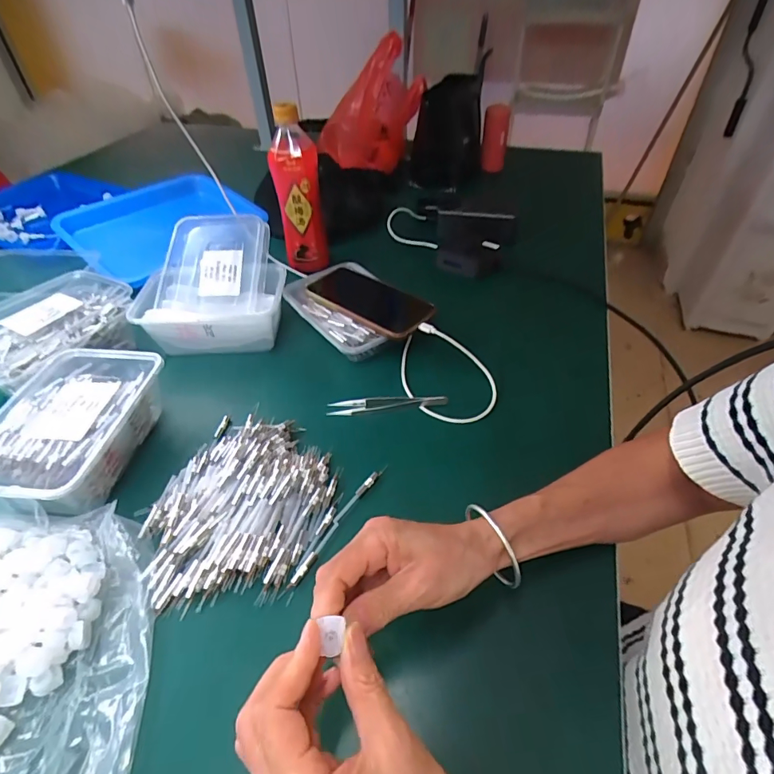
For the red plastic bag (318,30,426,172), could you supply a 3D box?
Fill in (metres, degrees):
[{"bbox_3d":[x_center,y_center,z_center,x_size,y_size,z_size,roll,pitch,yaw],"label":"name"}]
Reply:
[{"bbox_3d":[-0.019,-0.510,0.849,0.204,0.204,0.100,-27,50,-25],"label":"red plastic bag"}]

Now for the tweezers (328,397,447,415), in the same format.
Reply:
[{"bbox_3d":[0.000,0.018,0.479,0.123,0.016,0.018,-2,44,-2],"label":"tweezers"}]

